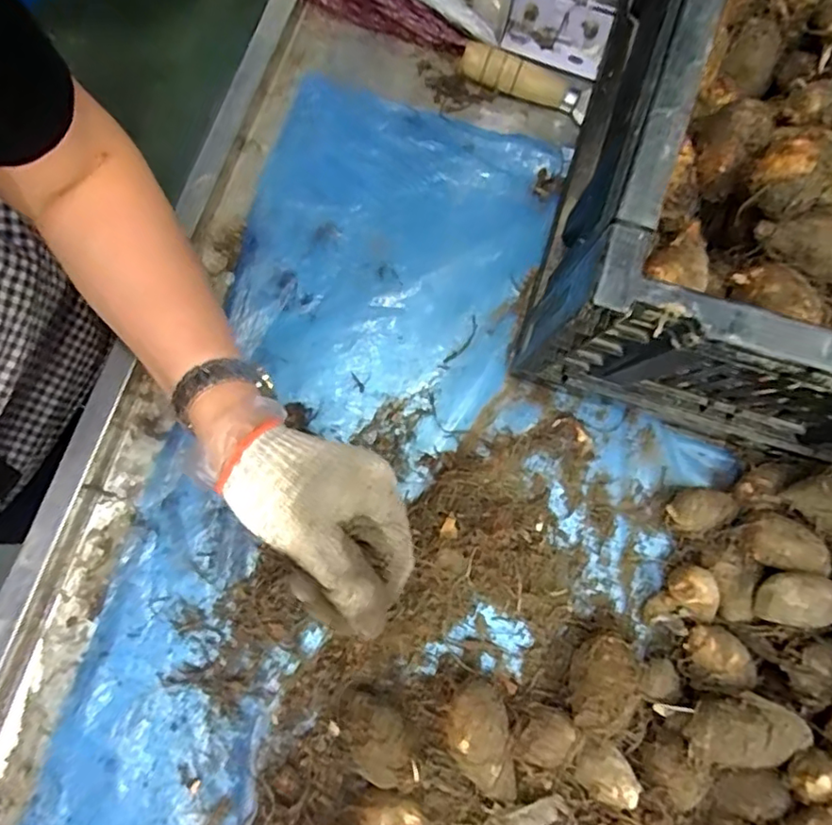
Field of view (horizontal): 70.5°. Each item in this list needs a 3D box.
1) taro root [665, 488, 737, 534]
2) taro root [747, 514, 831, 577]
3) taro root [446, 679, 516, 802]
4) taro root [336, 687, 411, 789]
[{"bbox_3d":[0.200,0.069,0.416,0.043,0.027,0.028,-11,78,-4],"label":"taro root"},{"bbox_3d":[0.246,0.090,0.392,0.049,0.033,0.034,21,74,26],"label":"taro root"},{"bbox_3d":[0.040,0.210,0.377,0.038,0.033,0.070,-6,78,-3],"label":"taro root"},{"bbox_3d":[-0.027,0.205,0.376,0.038,0.035,0.055,-37,81,-9],"label":"taro root"}]

